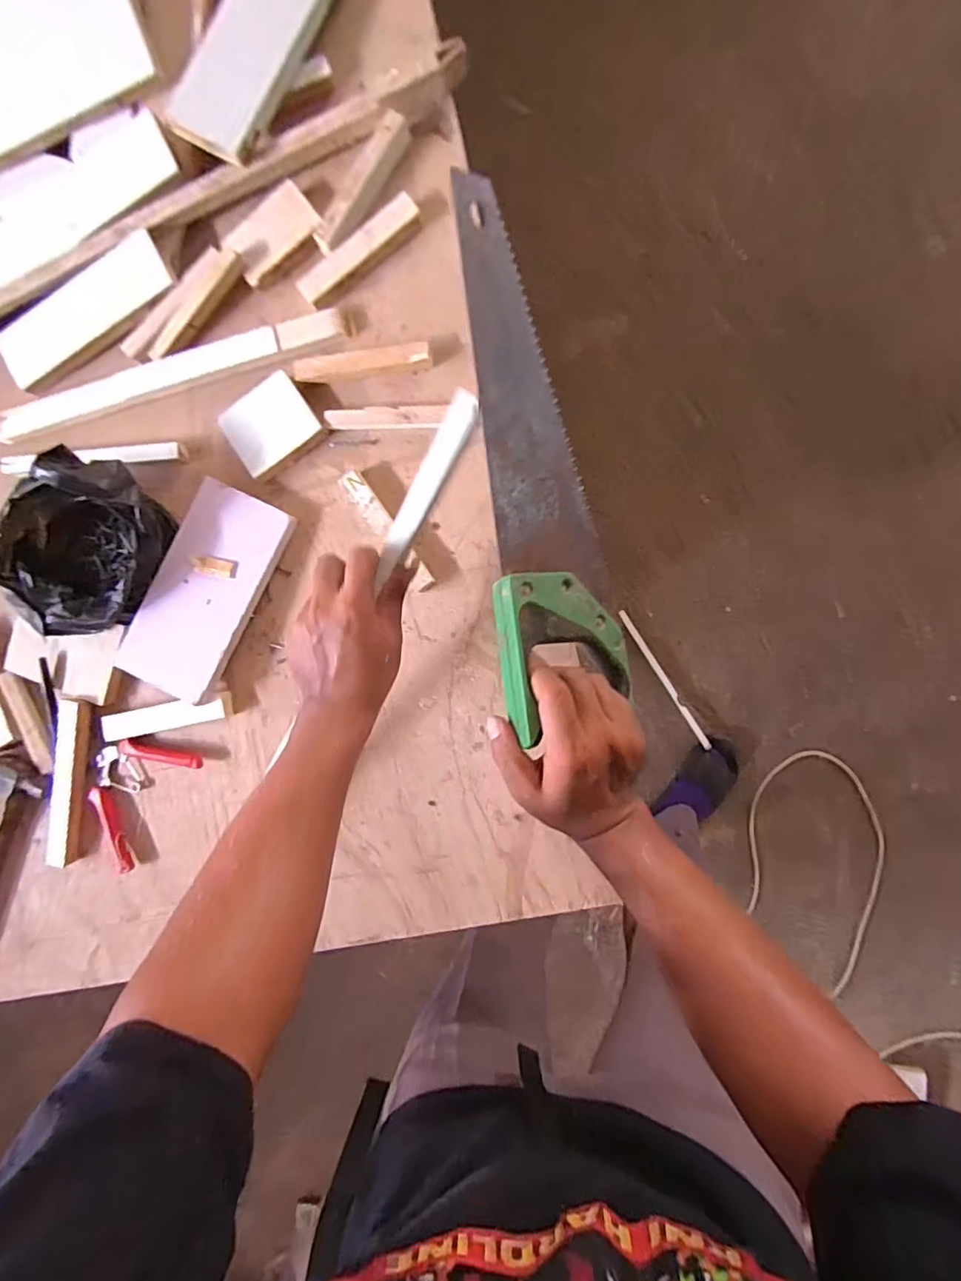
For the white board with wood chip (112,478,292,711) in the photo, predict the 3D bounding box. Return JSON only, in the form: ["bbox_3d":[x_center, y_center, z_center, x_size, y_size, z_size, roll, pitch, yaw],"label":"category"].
[{"bbox_3d":[-0.289,-0.051,0.566,0.102,0.030,0.221,27,95,1],"label":"white board with wood chip"}]

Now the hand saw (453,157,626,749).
[{"bbox_3d":[0.043,-0.136,0.411,0.116,0.026,0.395,-9,89,-33],"label":"hand saw"}]

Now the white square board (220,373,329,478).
[{"bbox_3d":[-0.220,-0.225,0.562,0.088,0.016,0.076,-35,87,6],"label":"white square board"}]

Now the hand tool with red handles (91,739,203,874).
[{"bbox_3d":[-0.389,0.168,0.593,0.098,0.011,0.158,36,94,5],"label":"hand tool with red handles"}]

